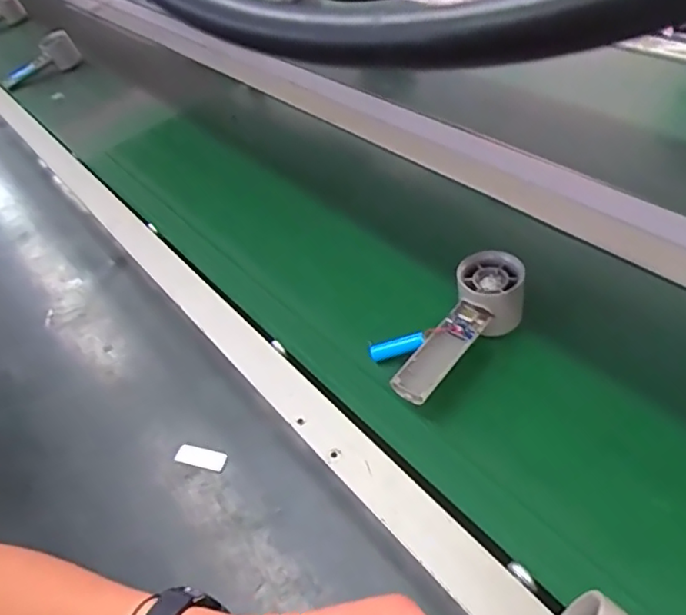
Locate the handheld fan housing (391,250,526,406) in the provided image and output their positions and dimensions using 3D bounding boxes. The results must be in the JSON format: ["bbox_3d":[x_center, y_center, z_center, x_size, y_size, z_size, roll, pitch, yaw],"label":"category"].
[{"bbox_3d":[0.100,0.022,0.527,0.054,0.045,0.156,30,67,34],"label":"handheld fan housing"}]

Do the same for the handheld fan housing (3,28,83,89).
[{"bbox_3d":[-0.559,-0.449,1.125,0.155,0.072,0.039,-32,41,7],"label":"handheld fan housing"}]

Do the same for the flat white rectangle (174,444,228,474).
[{"bbox_3d":[-0.118,0.124,0.505,0.045,0.006,0.016,6,48,21],"label":"flat white rectangle"}]

